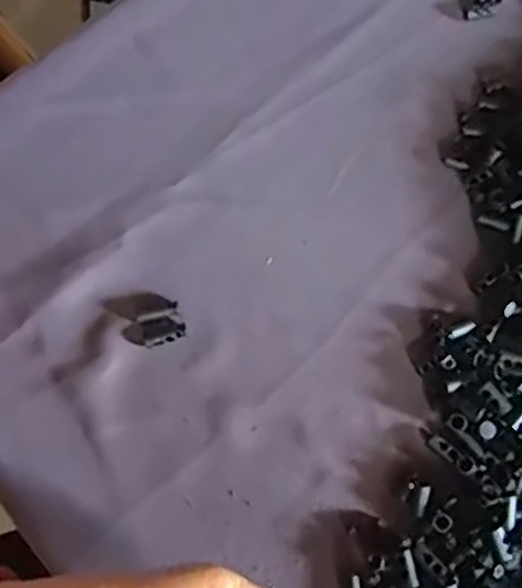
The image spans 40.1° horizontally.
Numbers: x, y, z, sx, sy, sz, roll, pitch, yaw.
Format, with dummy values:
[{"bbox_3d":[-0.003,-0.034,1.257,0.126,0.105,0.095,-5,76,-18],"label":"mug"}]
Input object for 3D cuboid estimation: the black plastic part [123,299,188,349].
[{"bbox_3d":[-0.059,0.019,0.395,0.032,0.004,0.019,-20,77,-5],"label":"black plastic part"}]

